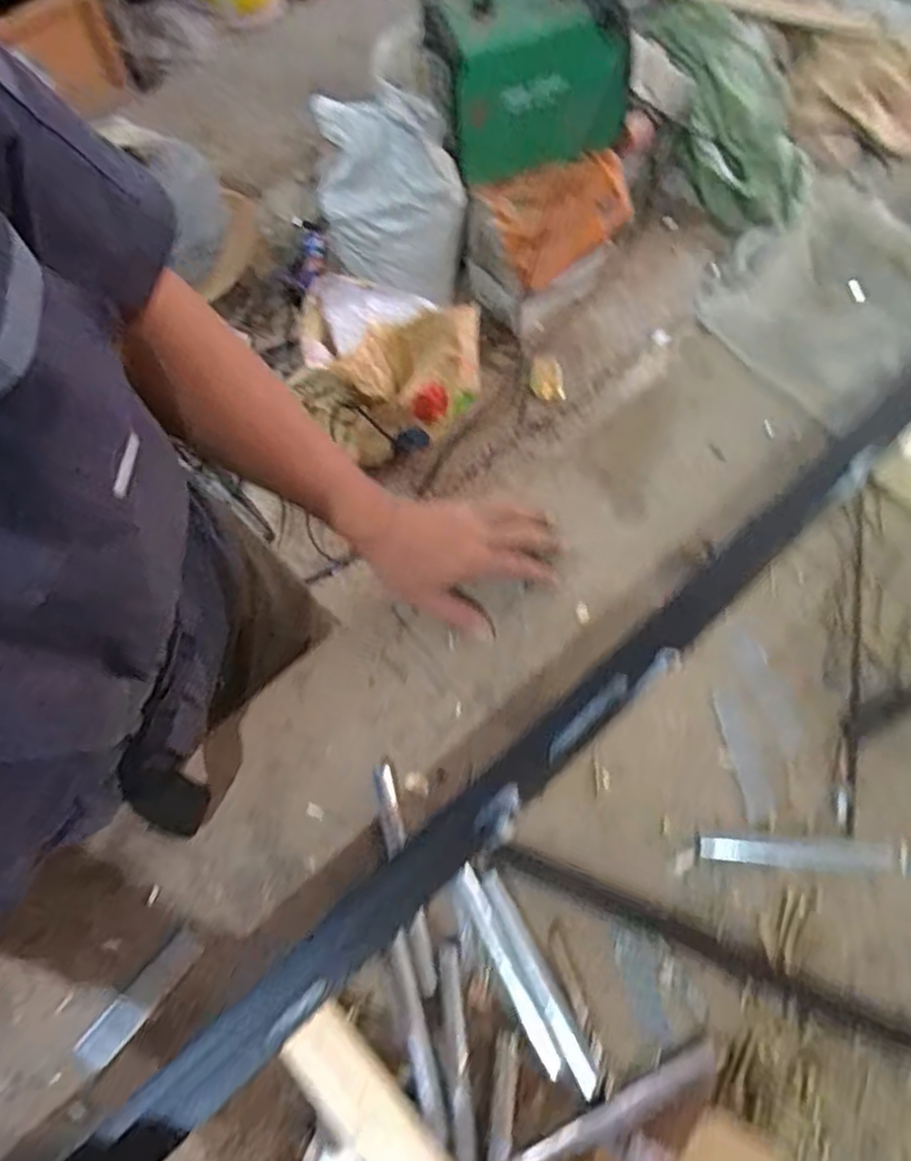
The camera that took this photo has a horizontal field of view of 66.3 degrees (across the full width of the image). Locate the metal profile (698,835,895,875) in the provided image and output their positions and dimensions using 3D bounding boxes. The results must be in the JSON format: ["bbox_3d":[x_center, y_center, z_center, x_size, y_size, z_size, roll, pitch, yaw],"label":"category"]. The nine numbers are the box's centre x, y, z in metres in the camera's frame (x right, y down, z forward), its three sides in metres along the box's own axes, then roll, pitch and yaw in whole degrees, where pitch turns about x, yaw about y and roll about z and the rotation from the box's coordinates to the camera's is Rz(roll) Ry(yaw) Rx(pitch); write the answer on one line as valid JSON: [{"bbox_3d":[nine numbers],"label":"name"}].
[{"bbox_3d":[0.259,0.209,0.532,0.141,0.006,0.021,2,70,2],"label":"metal profile"}]

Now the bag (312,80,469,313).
[{"bbox_3d":[-0.167,-0.901,1.621,0.253,0.366,0.444,-31,72,-11],"label":"bag"}]

